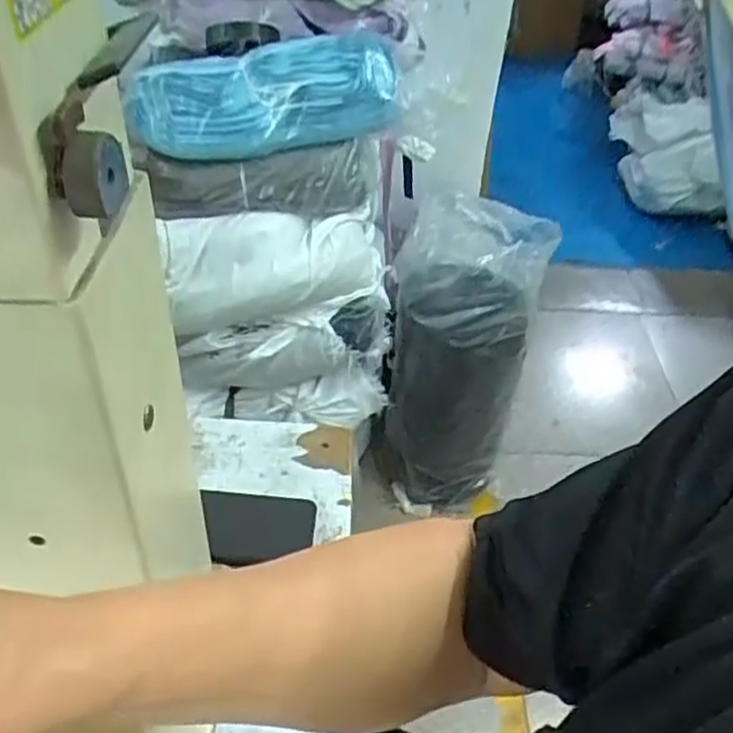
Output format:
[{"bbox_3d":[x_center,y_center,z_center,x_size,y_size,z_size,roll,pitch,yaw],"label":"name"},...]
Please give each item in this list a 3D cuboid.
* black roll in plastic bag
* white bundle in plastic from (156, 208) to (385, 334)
[{"bbox_3d":[0.179,0.007,1.459,0.269,0.681,0.180,4,42,1],"label":"black roll in plastic bag"},{"bbox_3d":[-0.165,-0.175,1.265,0.387,0.186,0.140,-3,42,-7],"label":"white bundle in plastic"}]

